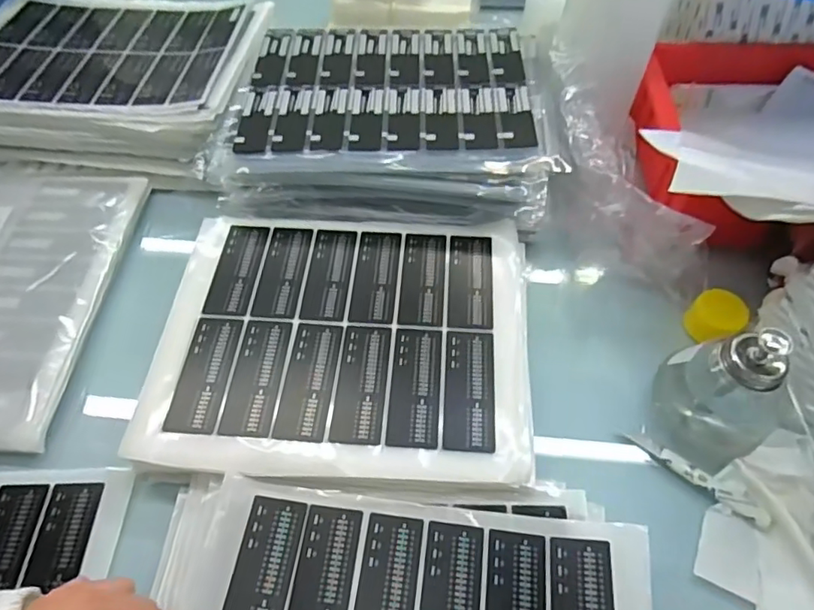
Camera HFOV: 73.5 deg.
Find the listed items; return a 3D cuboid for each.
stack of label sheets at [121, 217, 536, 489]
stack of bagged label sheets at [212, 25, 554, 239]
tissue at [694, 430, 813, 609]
[{"bbox_3d":[-0.047,0.025,0.422,0.281,0.017,0.219,1,58,3],"label":"stack of label sheets"},{"bbox_3d":[-0.014,-0.177,0.517,0.278,0.054,0.221,5,58,5],"label":"stack of bagged label sheets"},{"bbox_3d":[0.258,0.149,0.350,0.110,0.028,0.116,22,59,14],"label":"tissue"}]

